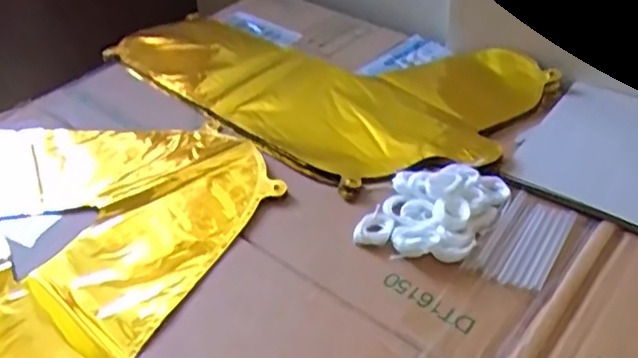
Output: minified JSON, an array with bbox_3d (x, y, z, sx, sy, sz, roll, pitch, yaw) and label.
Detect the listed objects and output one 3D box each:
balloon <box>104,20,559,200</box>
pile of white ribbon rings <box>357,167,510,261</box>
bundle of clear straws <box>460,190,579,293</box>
[{"bbox_3d":[-0.006,-0.098,0.637,0.408,0.058,0.252,29,50,31],"label":"balloon"},{"bbox_3d":[0.083,0.019,0.449,0.076,0.022,0.103,23,47,27],"label":"pile of white ribbon rings"},{"bbox_3d":[0.143,0.042,0.437,0.048,0.006,0.088,23,47,27],"label":"bundle of clear straws"}]

